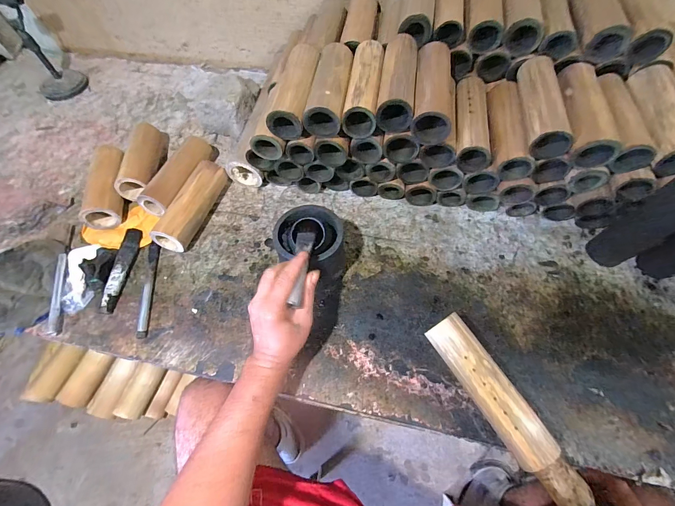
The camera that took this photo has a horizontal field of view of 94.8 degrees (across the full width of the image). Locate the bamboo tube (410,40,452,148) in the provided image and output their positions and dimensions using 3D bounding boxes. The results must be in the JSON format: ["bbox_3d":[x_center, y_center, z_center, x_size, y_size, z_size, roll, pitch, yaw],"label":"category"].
[{"bbox_3d":[0.151,-0.257,0.493,0.060,0.057,0.178,6,59,6],"label":"bamboo tube"}]

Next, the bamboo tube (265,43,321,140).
[{"bbox_3d":[-0.069,-0.272,0.514,0.053,0.059,0.174,6,59,5],"label":"bamboo tube"}]

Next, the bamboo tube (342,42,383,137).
[{"bbox_3d":[0.044,-0.271,0.508,0.052,0.056,0.176,6,59,5],"label":"bamboo tube"}]

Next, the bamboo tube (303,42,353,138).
[{"bbox_3d":[-0.011,-0.270,0.509,0.057,0.055,0.171,6,59,6],"label":"bamboo tube"}]

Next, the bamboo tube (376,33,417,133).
[{"bbox_3d":[0.095,-0.271,0.488,0.052,0.052,0.175,7,59,6],"label":"bamboo tube"}]

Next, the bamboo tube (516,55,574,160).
[{"bbox_3d":[0.317,-0.231,0.486,0.062,0.063,0.176,2,59,3],"label":"bamboo tube"}]

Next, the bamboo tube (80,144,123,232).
[{"bbox_3d":[-0.449,-0.132,0.605,0.059,0.064,0.178,-11,61,-6],"label":"bamboo tube"}]

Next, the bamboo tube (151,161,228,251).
[{"bbox_3d":[-0.268,-0.090,0.578,0.049,0.060,0.181,14,61,8],"label":"bamboo tube"}]

